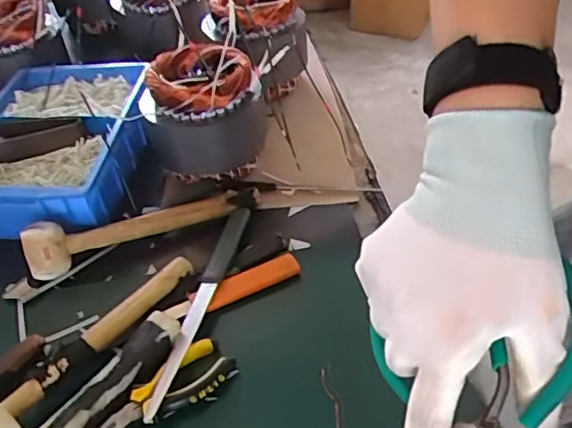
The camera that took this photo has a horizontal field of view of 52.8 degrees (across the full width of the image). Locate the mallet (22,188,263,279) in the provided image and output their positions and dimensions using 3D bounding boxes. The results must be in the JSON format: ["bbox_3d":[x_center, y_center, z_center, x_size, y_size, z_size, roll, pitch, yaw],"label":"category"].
[{"bbox_3d":[-0.158,0.011,0.654,0.263,0.054,0.050,-15,44,-13],"label":"mallet"}]

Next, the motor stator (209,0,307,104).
[{"bbox_3d":[-0.038,-0.264,0.878,0.130,0.140,0.127,-10,43,-8],"label":"motor stator"}]

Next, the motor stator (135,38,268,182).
[{"bbox_3d":[-0.106,-0.133,0.733,0.137,0.128,0.137,-10,43,-8],"label":"motor stator"}]

